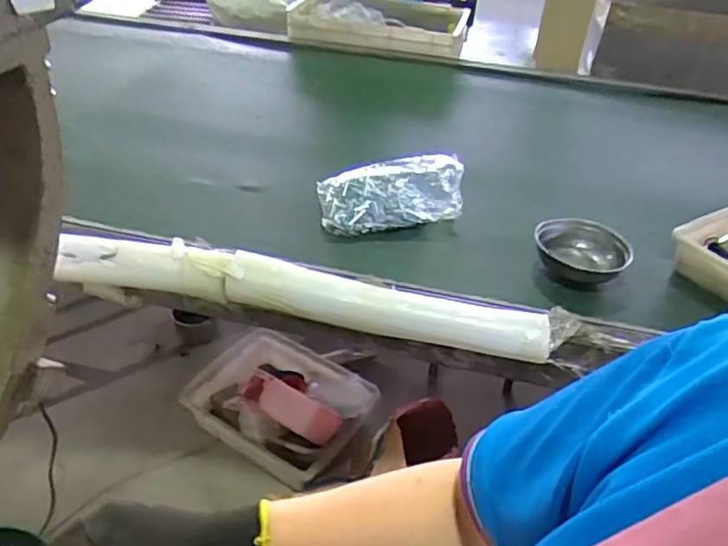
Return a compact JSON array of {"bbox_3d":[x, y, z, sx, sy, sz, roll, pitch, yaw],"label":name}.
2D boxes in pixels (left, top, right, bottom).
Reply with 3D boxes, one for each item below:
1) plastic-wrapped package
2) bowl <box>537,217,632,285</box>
[{"bbox_3d":[0.053,-0.146,1.099,0.260,0.082,0.148,-3,38,-9],"label":"plastic-wrapped package"},{"bbox_3d":[0.351,-0.035,1.002,0.144,0.061,0.158,5,38,1],"label":"bowl"}]

